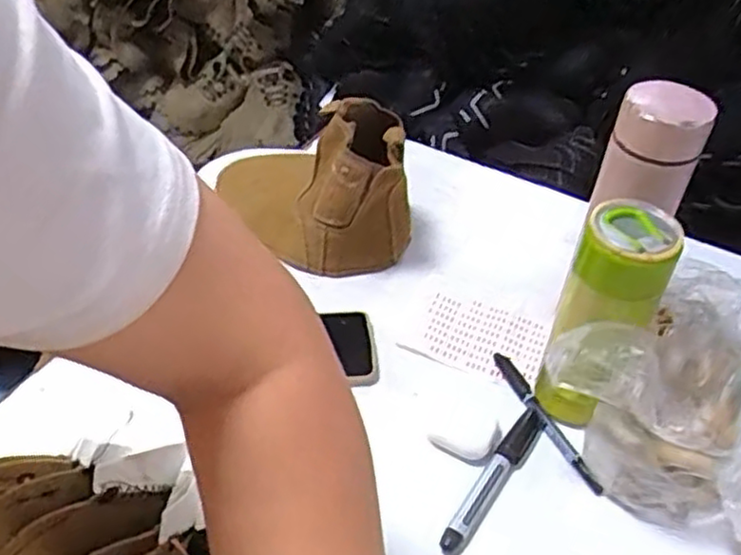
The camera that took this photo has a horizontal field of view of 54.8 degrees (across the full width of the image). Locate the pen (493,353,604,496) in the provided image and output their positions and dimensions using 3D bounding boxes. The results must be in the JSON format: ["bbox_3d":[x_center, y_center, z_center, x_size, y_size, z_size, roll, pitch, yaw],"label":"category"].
[{"bbox_3d":[0.139,0.112,0.576,0.012,0.012,0.141,-16,47,-19],"label":"pen"}]

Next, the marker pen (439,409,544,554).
[{"bbox_3d":[0.094,0.145,0.532,0.019,0.015,0.145,29,49,23],"label":"marker pen"}]

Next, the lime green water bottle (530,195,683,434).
[{"bbox_3d":[0.172,0.033,0.533,0.060,0.187,0.051,30,50,24],"label":"lime green water bottle"}]

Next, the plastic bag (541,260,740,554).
[{"bbox_3d":[0.274,0.083,0.530,0.246,0.128,0.192,-33,55,-32],"label":"plastic bag"}]

